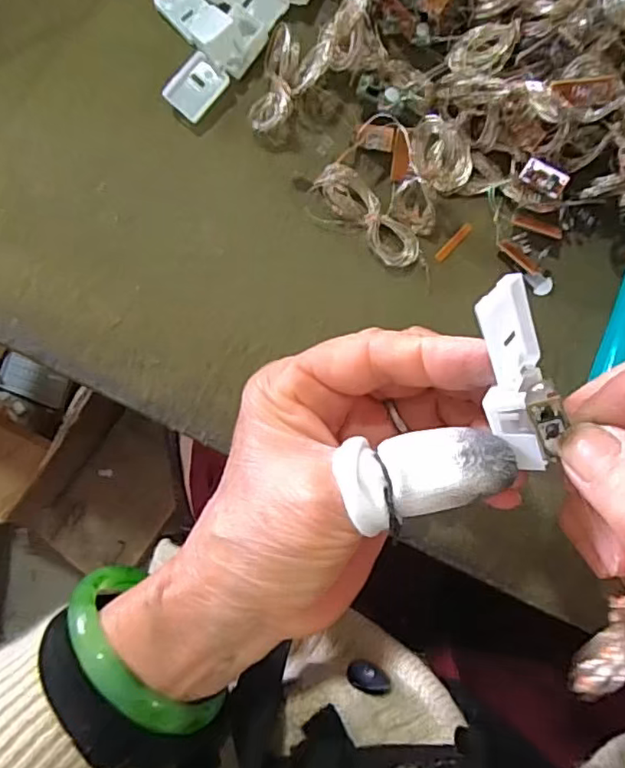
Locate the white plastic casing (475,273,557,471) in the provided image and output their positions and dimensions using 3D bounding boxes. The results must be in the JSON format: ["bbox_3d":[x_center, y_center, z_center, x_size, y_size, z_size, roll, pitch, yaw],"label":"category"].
[{"bbox_3d":[0.057,-0.002,0.163,0.020,0.015,0.054,-12,104,3],"label":"white plastic casing"}]

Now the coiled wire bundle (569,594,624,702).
[{"bbox_3d":[0.083,0.071,0.161,0.008,0.011,0.037,48,59,4],"label":"coiled wire bundle"}]

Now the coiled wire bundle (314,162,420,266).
[{"bbox_3d":[0.025,-0.076,0.266,0.018,0.013,0.056,-44,85,-3],"label":"coiled wire bundle"}]

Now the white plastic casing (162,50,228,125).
[{"bbox_3d":[-0.054,-0.138,0.274,0.021,0.004,0.027,39,89,-12],"label":"white plastic casing"}]

